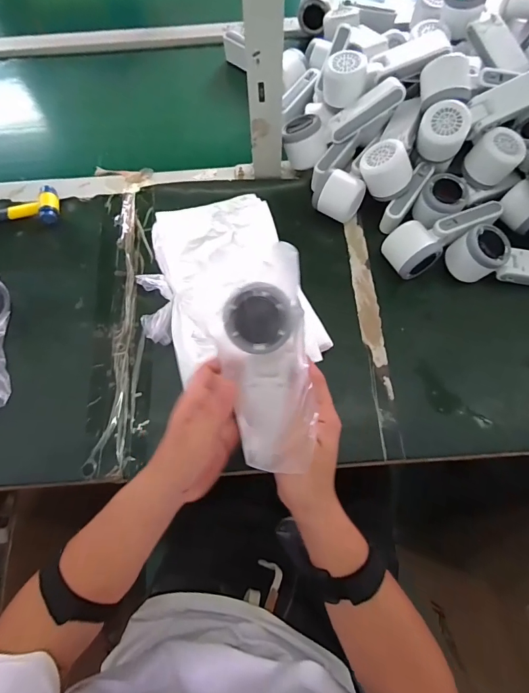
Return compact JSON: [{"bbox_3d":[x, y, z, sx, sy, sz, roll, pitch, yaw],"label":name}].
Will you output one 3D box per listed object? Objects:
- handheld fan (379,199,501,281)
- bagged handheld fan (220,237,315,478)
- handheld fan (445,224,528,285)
[{"bbox_3d":[0.235,-0.146,0.510,0.161,0.057,0.054,-25,71,-8],"label":"handheld fan"},{"bbox_3d":[0.000,0.014,0.324,0.074,0.049,0.169,-3,99,0],"label":"bagged handheld fan"},{"bbox_3d":[0.321,-0.112,0.491,0.163,0.053,0.054,3,70,3],"label":"handheld fan"}]

